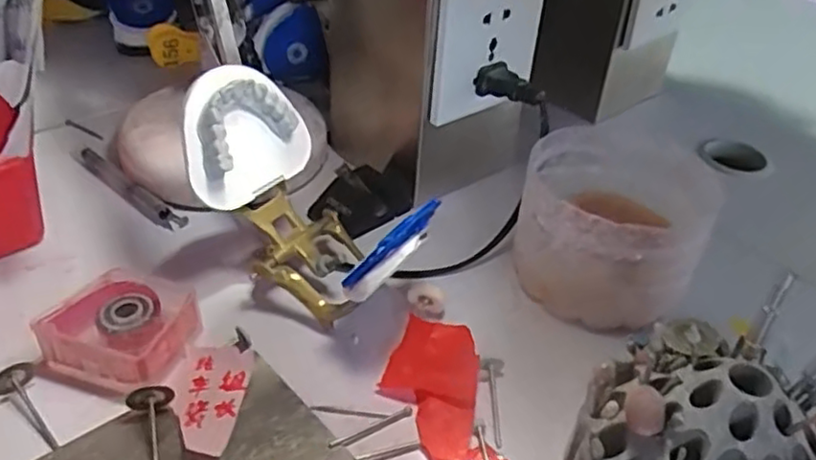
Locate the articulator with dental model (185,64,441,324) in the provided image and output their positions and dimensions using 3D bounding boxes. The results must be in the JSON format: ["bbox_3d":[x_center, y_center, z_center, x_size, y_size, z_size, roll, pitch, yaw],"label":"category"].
[{"bbox_3d":[-0.049,-0.012,0.362,0.133,0.111,0.071,24,42,23],"label":"articulator with dental model"}]

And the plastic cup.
[{"bbox_3d":[0.118,-0.007,0.402,0.099,0.073,0.117,15,40,14],"label":"plastic cup"}]

